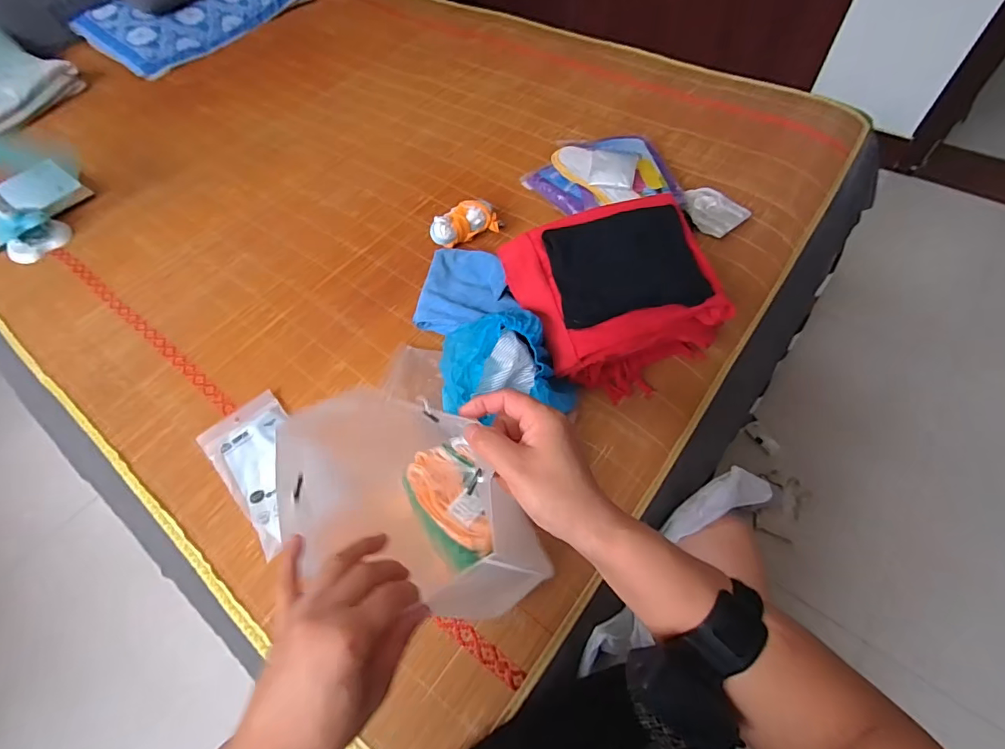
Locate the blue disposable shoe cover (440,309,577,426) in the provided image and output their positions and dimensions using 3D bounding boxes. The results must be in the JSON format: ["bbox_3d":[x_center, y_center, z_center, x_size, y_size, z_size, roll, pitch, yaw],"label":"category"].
[{"bbox_3d":[0.005,-0.013,0.635,0.178,0.104,0.127,-3,57,2],"label":"blue disposable shoe cover"}]

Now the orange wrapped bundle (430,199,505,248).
[{"bbox_3d":[-0.066,-0.272,0.865,0.132,0.056,0.060,-22,58,-10],"label":"orange wrapped bundle"}]

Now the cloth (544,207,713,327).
[{"bbox_3d":[0.178,-0.155,0.663,0.213,0.030,0.152,-13,74,-8],"label":"cloth"}]

